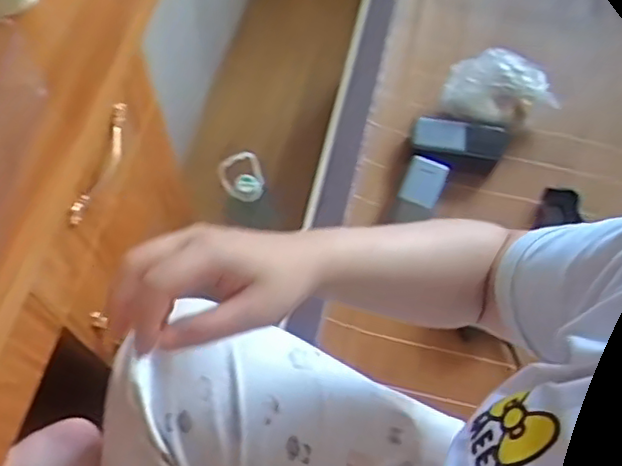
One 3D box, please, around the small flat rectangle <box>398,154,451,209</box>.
[{"bbox_3d":[0.156,-0.071,0.873,0.054,0.021,0.074,21,65,7],"label":"small flat rectangle"}]

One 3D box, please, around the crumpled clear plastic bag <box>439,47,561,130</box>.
[{"bbox_3d":[0.260,-0.198,0.892,0.153,0.067,0.097,-17,66,-11],"label":"crumpled clear plastic bag"}]

